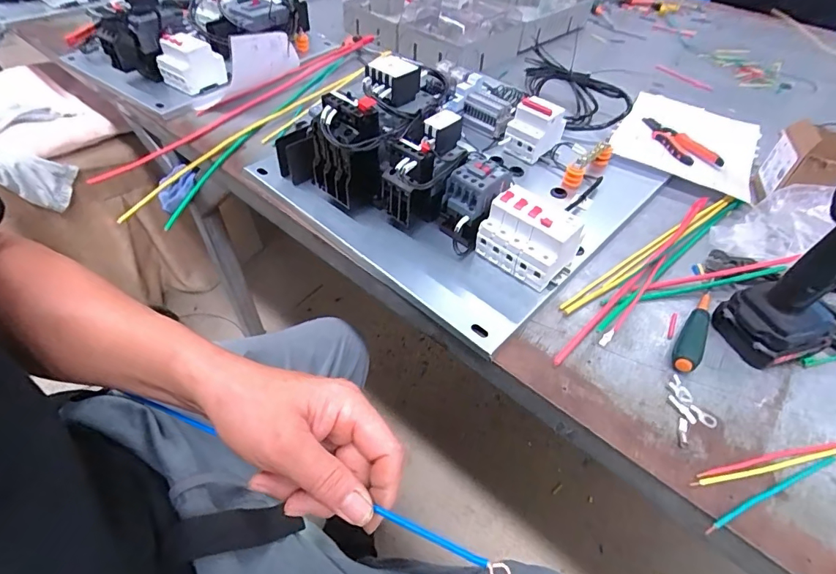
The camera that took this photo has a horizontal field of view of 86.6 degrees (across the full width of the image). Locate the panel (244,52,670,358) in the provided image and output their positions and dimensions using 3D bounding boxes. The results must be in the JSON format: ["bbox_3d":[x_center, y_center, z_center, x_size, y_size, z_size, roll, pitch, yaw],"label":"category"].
[{"bbox_3d":[0.076,-0.214,0.605,0.434,0.152,0.477,35,55,27],"label":"panel"}]

